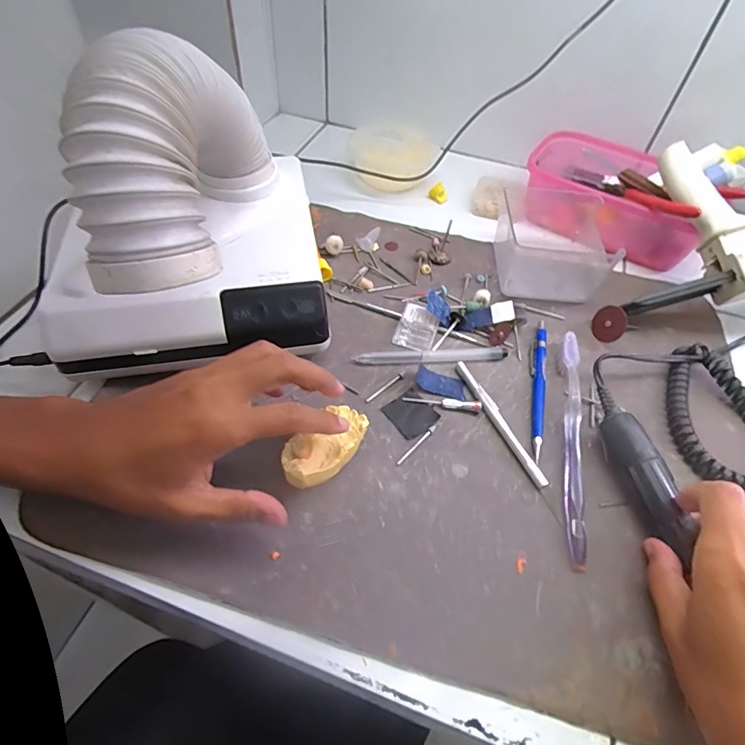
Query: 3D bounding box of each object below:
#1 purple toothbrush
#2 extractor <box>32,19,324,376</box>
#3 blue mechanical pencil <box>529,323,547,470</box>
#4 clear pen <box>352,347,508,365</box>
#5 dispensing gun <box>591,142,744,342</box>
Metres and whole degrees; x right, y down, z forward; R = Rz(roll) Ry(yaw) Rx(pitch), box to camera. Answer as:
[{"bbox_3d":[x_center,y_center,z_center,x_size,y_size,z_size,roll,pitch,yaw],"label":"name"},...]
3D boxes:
[{"bbox_3d":[0.148,0.046,0.338,0.014,0.017,0.185,12,53,5],"label":"purple toothbrush"},{"bbox_3d":[-0.132,-0.106,0.297,0.192,0.180,0.208,-4,53,-7],"label":"extractor"},{"bbox_3d":[0.134,0.010,0.369,0.013,0.007,0.136,11,53,4],"label":"blue mechanical pencil"},{"bbox_3d":[0.050,-0.014,0.383,0.127,0.007,0.012,-3,53,-7],"label":"clear pen"},{"bbox_3d":[0.346,-0.143,0.401,0.338,0.051,0.157,-18,72,13],"label":"dispensing gun"}]

